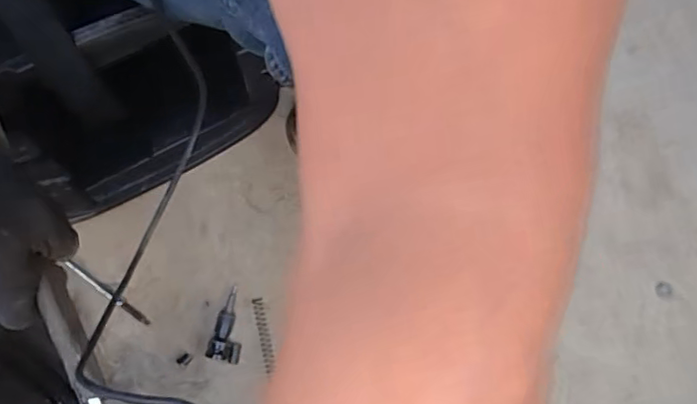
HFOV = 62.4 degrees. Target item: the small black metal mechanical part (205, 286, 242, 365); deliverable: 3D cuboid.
[{"bbox_3d":[-0.127,0.130,0.608,0.036,0.014,0.077,9,78,3],"label":"small black metal mechanical part"}]

